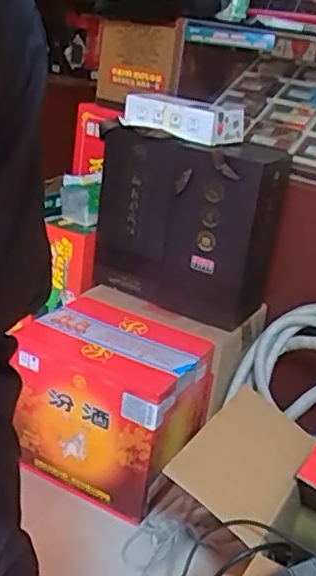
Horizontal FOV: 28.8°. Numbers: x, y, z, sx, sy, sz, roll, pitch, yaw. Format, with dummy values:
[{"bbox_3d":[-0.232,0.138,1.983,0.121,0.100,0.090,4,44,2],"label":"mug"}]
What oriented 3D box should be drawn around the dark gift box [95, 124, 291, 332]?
[{"bbox_3d":[0.058,-0.134,1.329,0.382,0.369,0.152,20,26,27],"label":"dark gift box"}]

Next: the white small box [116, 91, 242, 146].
[{"bbox_3d":[0.044,-0.354,1.277,0.235,0.066,0.144,23,27,32],"label":"white small box"}]

